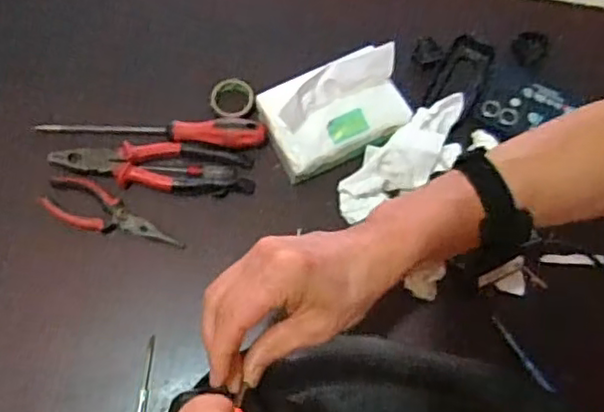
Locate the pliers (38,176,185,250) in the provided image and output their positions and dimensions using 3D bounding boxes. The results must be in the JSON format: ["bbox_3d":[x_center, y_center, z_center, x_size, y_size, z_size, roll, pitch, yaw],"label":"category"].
[{"bbox_3d":[-0.200,0.015,0.676,0.149,0.016,0.050,28,73,8],"label":"pliers"}]

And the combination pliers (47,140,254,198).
[{"bbox_3d":[-0.157,-0.042,0.690,0.205,0.024,0.049,4,71,0],"label":"combination pliers"}]

